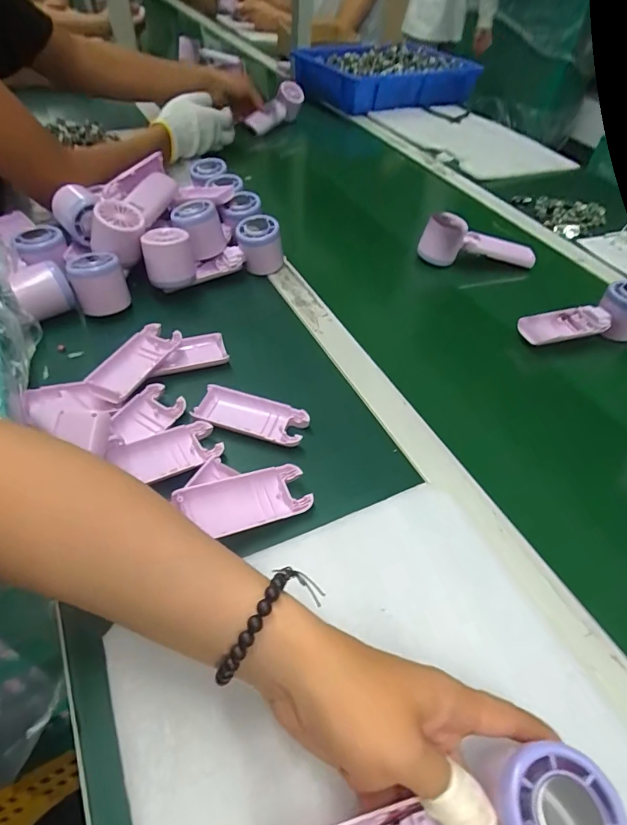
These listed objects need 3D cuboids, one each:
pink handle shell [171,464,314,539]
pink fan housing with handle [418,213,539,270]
[{"bbox_3d":[-0.052,0.068,0.359,0.103,0.019,0.043,-5,46,-33],"label":"pink handle shell"},{"bbox_3d":[0.237,-0.243,0.652,0.169,0.058,0.043,-2,48,-7],"label":"pink fan housing with handle"}]

